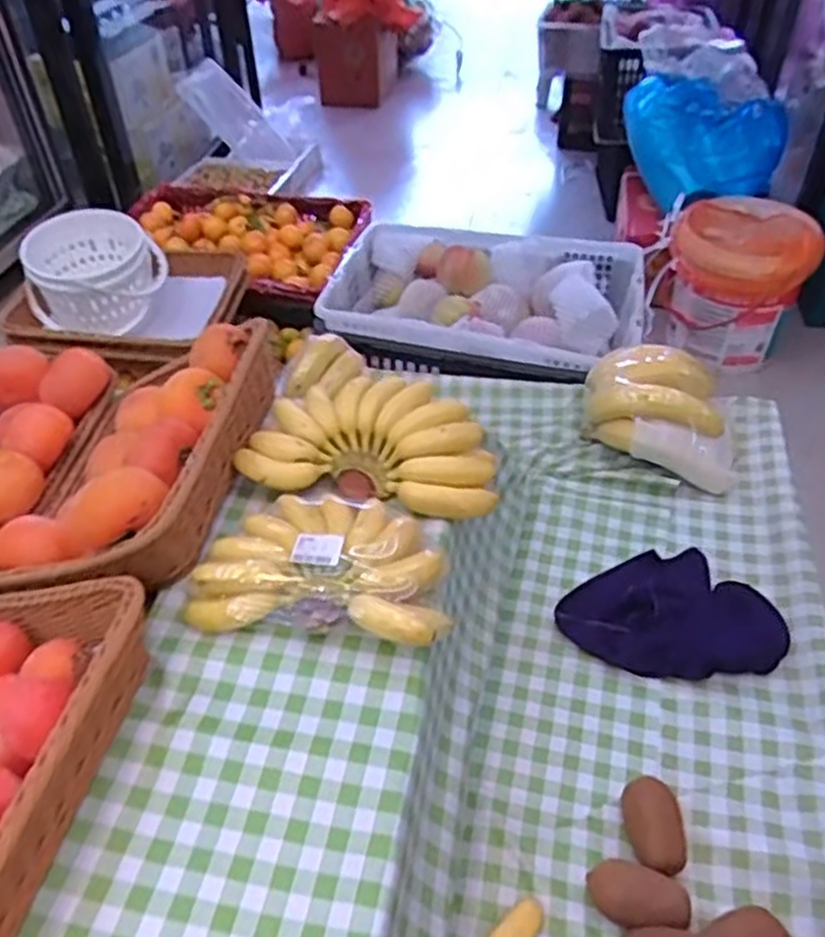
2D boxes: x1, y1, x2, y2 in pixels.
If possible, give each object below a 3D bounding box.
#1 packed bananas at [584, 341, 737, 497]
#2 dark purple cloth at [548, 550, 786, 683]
[{"bbox_3d":[0.311,-0.072,0.984,0.193,0.119,0.139,12,45,14],"label":"packed bananas"},{"bbox_3d":[0.259,0.141,0.807,0.210,0.042,0.141,-2,43,0],"label":"dark purple cloth"}]

